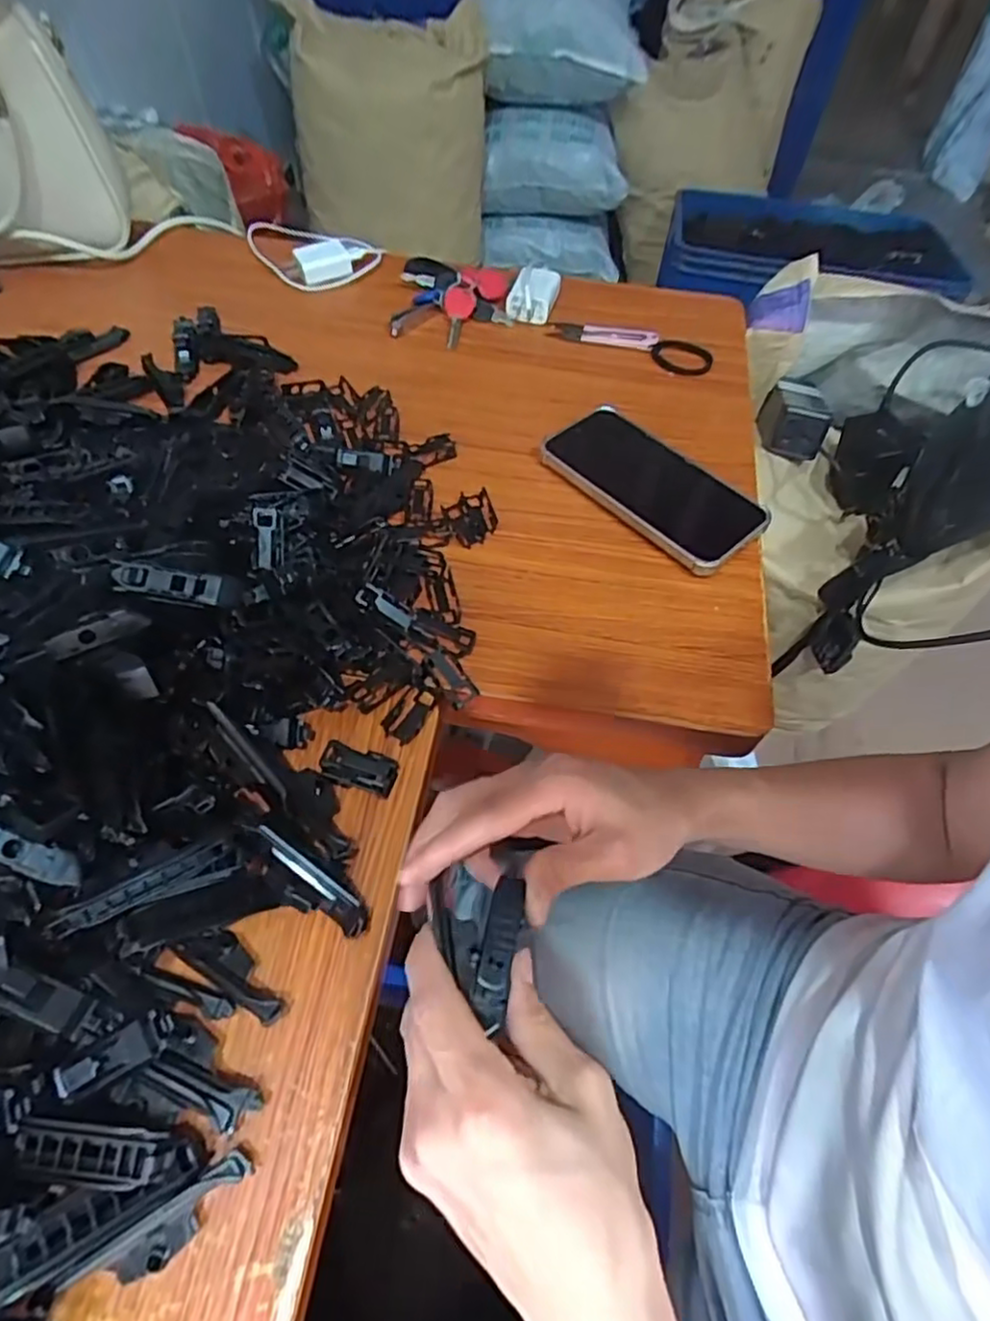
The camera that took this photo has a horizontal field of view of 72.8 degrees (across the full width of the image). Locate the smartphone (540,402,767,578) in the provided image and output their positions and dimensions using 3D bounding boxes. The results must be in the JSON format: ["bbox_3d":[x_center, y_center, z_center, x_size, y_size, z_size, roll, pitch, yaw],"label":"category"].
[{"bbox_3d":[0.116,-0.132,0.496,0.082,0.015,0.161,-35,64,-27],"label":"smartphone"}]

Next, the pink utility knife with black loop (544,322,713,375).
[{"bbox_3d":[0.119,-0.282,0.598,0.144,0.009,0.036,19,58,9],"label":"pink utility knife with black loop"}]

